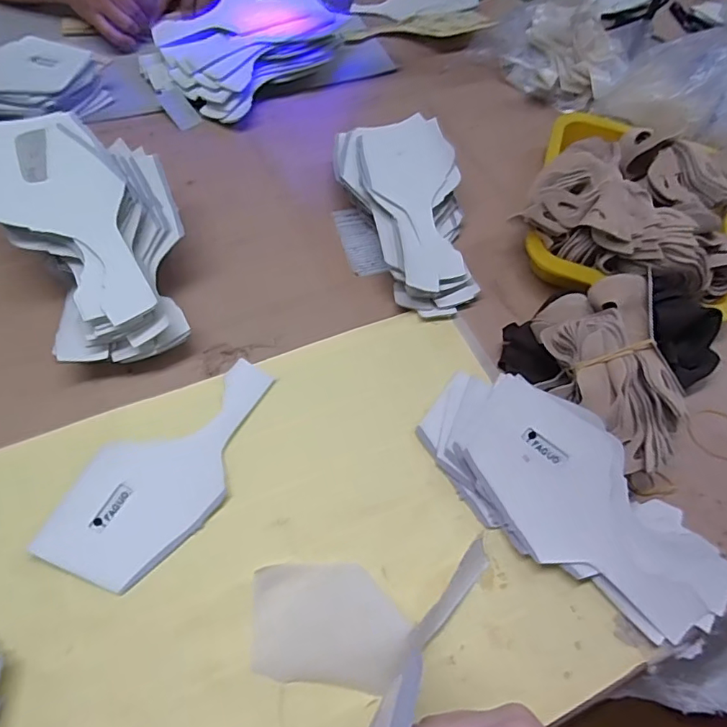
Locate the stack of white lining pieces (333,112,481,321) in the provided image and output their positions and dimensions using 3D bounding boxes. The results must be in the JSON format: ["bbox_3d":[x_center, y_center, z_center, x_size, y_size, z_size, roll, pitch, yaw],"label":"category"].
[{"bbox_3d":[0.040,-0.148,0.512,0.115,0.054,0.214,-4,60,-9],"label":"stack of white lining pieces"}]

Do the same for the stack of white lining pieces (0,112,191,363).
[{"bbox_3d":[-0.216,-0.102,0.430,0.130,0.096,0.202,-19,63,-17],"label":"stack of white lining pieces"}]

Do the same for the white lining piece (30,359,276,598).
[{"bbox_3d":[-0.140,0.074,0.392,0.090,0.006,0.190,36,62,14],"label":"white lining piece"}]

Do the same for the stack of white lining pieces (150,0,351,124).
[{"bbox_3d":[-0.139,-0.388,0.639,0.155,0.067,0.207,42,63,17],"label":"stack of white lining pieces"}]

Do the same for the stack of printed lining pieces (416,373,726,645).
[{"bbox_3d":[0.153,0.093,0.381,0.238,0.056,0.098,37,62,15],"label":"stack of printed lining pieces"}]

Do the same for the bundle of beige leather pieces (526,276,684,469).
[{"bbox_3d":[0.188,0.007,0.402,0.074,0.079,0.148,-9,61,-12],"label":"bundle of beige leather pieces"}]

